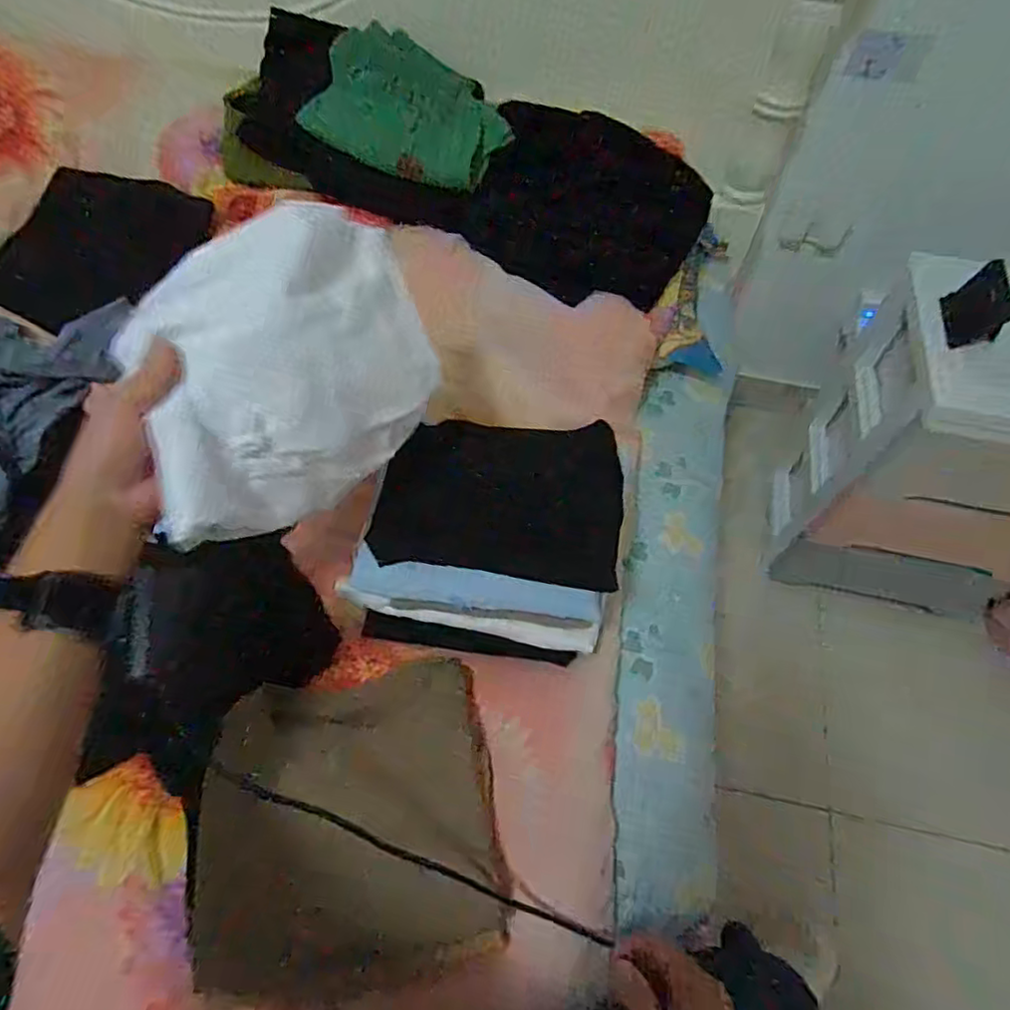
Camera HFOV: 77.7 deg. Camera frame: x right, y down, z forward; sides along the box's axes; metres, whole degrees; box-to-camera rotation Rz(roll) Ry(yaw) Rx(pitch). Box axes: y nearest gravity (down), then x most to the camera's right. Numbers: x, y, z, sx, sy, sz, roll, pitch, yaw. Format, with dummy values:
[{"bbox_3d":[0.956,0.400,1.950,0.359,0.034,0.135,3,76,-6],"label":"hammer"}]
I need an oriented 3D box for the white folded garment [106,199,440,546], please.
[{"bbox_3d":[-0.157,-0.101,0.461,0.045,0.205,0.247,-1,25,45],"label":"white folded garment"}]

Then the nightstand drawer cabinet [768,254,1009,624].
[{"bbox_3d":[0.729,-0.078,1.017,0.380,0.461,0.285,17,61,8],"label":"nightstand drawer cabinet"}]

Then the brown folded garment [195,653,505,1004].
[{"bbox_3d":[-0.132,0.265,0.533,0.240,0.034,0.233,-9,61,-7],"label":"brown folded garment"}]

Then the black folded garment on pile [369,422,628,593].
[{"bbox_3d":[-0.004,-0.011,0.600,0.227,0.033,0.167,4,60,0],"label":"black folded garment on pile"}]

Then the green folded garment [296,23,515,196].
[{"bbox_3d":[-0.127,-0.514,0.829,0.252,0.050,0.160,22,89,2],"label":"green folded garment"}]

